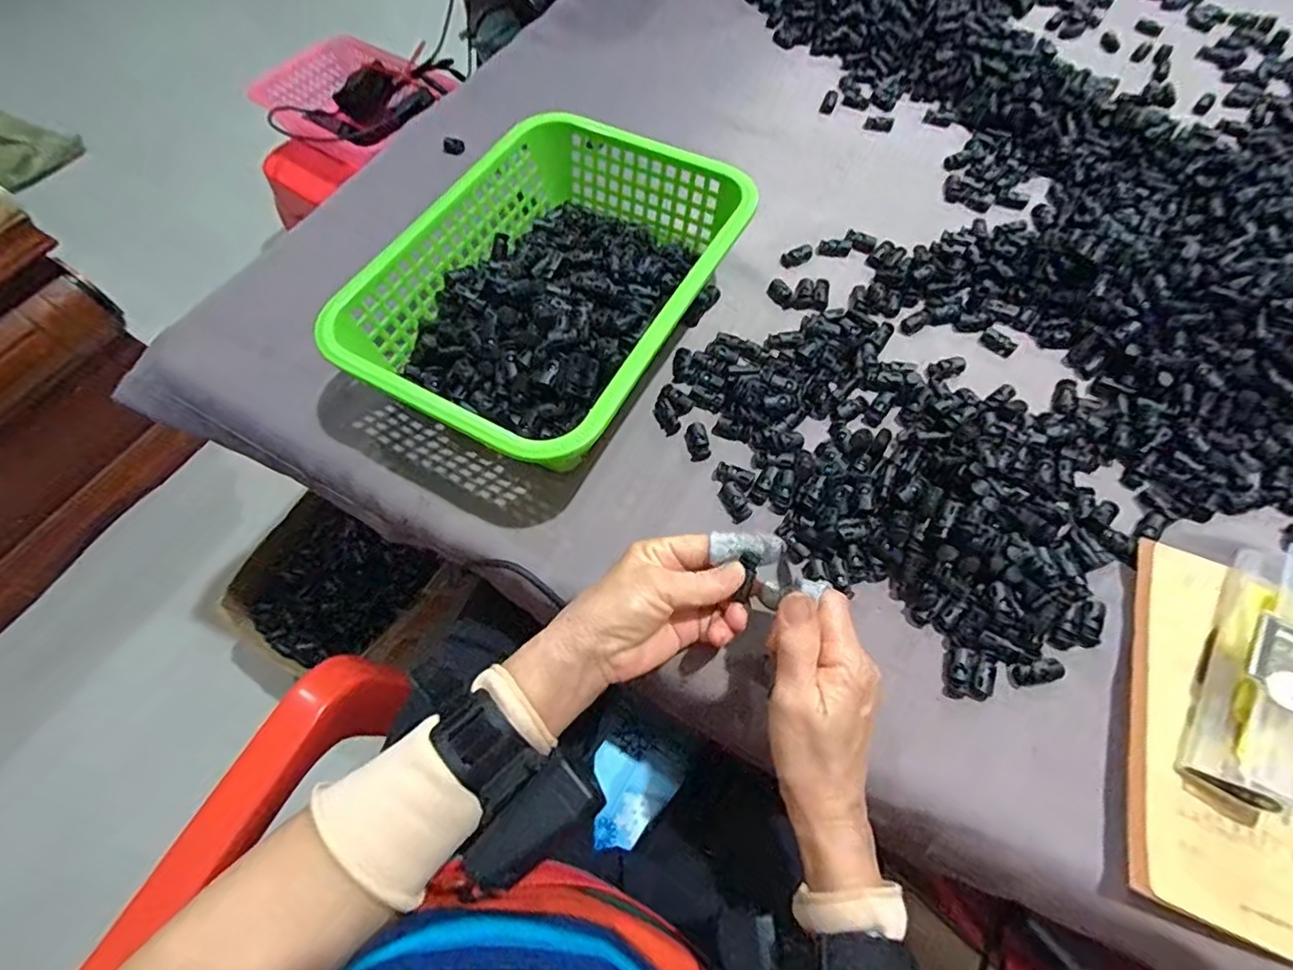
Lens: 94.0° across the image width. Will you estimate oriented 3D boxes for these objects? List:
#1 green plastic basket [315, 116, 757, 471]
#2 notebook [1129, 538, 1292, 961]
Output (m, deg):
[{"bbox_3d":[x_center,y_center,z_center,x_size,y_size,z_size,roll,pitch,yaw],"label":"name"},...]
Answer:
[{"bbox_3d":[-0.067,-0.148,0.469,0.219,0.082,0.295,27,67,15],"label":"green plastic basket"},{"bbox_3d":[0.356,0.145,0.335,0.151,0.014,0.206,19,65,12],"label":"notebook"}]

